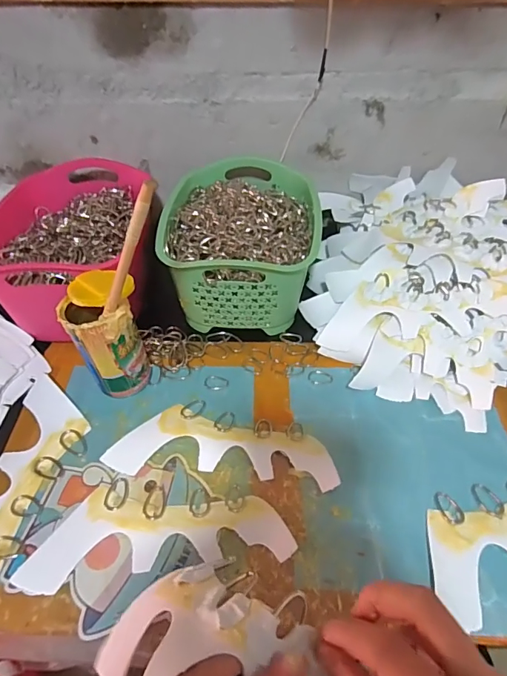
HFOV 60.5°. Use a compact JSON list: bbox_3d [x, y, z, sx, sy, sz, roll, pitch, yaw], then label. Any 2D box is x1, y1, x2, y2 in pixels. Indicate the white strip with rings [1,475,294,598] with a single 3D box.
[{"bbox_3d":[-0.087,0.173,0.402,0.230,0.005,0.086,-4,47,-4],"label":"white strip with rings"}]

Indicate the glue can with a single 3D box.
[{"bbox_3d":[-0.160,-0.002,0.483,0.071,0.126,0.079,-12,48,-11],"label":"glue can"}]

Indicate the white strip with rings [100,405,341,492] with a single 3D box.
[{"bbox_3d":[-0.030,0.113,0.454,0.229,0.012,0.078,7,47,6],"label":"white strip with rings"}]

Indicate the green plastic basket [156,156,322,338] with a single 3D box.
[{"bbox_3d":[-0.015,-0.135,0.613,0.193,0.121,0.259,3,47,3],"label":"green plastic basket"}]

